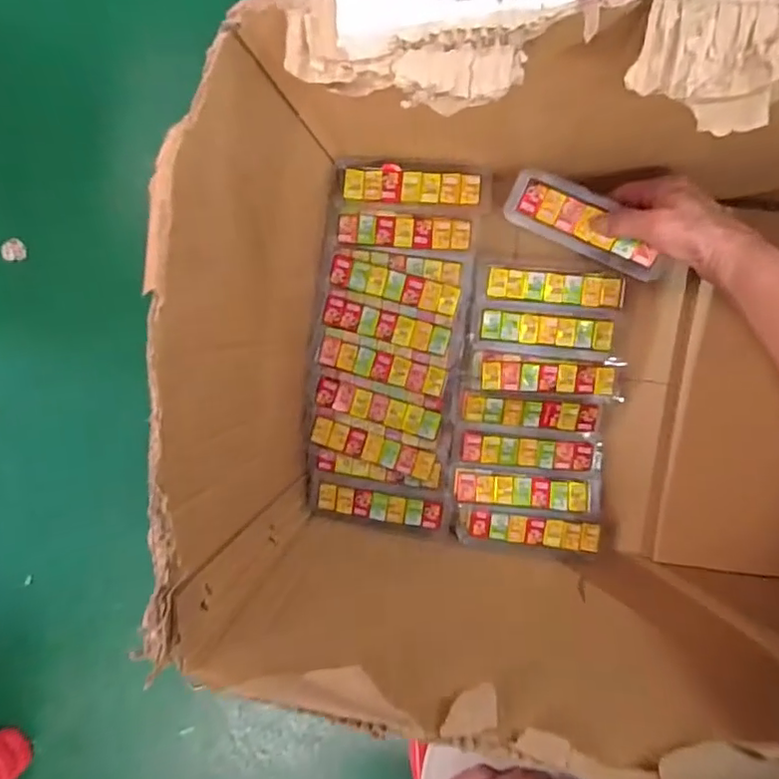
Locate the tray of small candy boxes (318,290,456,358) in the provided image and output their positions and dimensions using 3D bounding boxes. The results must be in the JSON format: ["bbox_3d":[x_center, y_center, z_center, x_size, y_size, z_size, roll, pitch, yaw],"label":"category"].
[{"bbox_3d":[-0.002,-0.062,0.533,0.125,0.014,0.037,14,98,5],"label":"tray of small candy boxes"}]

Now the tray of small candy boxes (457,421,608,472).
[{"bbox_3d":[0.130,0.056,0.535,0.133,0.021,0.040,4,97,6],"label":"tray of small candy boxes"}]

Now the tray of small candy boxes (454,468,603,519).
[{"bbox_3d":[0.129,0.098,0.530,0.135,0.019,0.035,3,97,7],"label":"tray of small candy boxes"}]

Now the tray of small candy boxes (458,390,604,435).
[{"bbox_3d":[0.130,0.021,0.530,0.127,0.027,0.034,4,97,6],"label":"tray of small candy boxes"}]

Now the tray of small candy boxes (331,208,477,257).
[{"bbox_3d":[0.013,-0.145,0.521,0.131,0.023,0.040,4,97,6],"label":"tray of small candy boxes"}]

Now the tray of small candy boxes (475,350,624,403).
[{"bbox_3d":[0.146,-0.013,0.524,0.133,0.014,0.038,3,97,7],"label":"tray of small candy boxes"}]

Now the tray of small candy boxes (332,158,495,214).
[{"bbox_3d":[0.021,-0.182,0.510,0.137,0.024,0.041,6,97,6],"label":"tray of small candy boxes"}]

